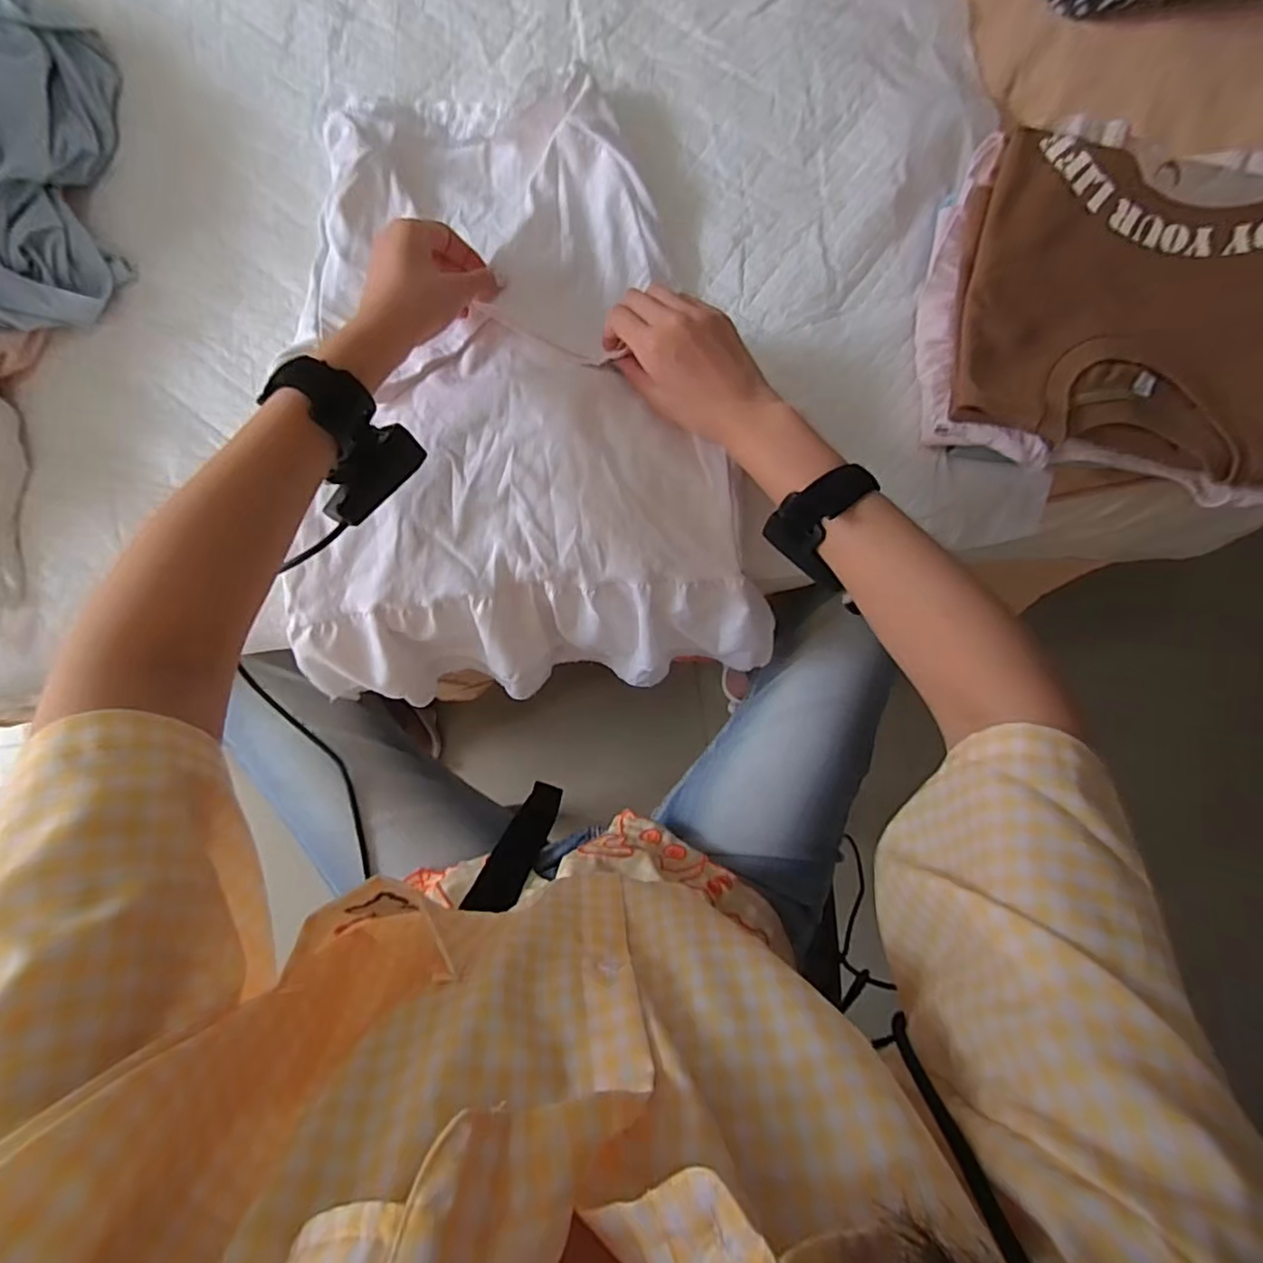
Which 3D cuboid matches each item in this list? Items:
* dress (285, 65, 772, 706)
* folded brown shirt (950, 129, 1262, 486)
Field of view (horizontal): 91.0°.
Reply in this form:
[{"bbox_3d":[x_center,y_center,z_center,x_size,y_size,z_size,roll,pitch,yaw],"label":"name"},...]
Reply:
[{"bbox_3d":[-0.095,-0.177,0.527,0.366,0.134,0.442,-6,86,-4],"label":"dress"},{"bbox_3d":[0.401,-0.228,0.461,0.312,0.058,0.199,8,87,-2],"label":"folded brown shirt"}]

